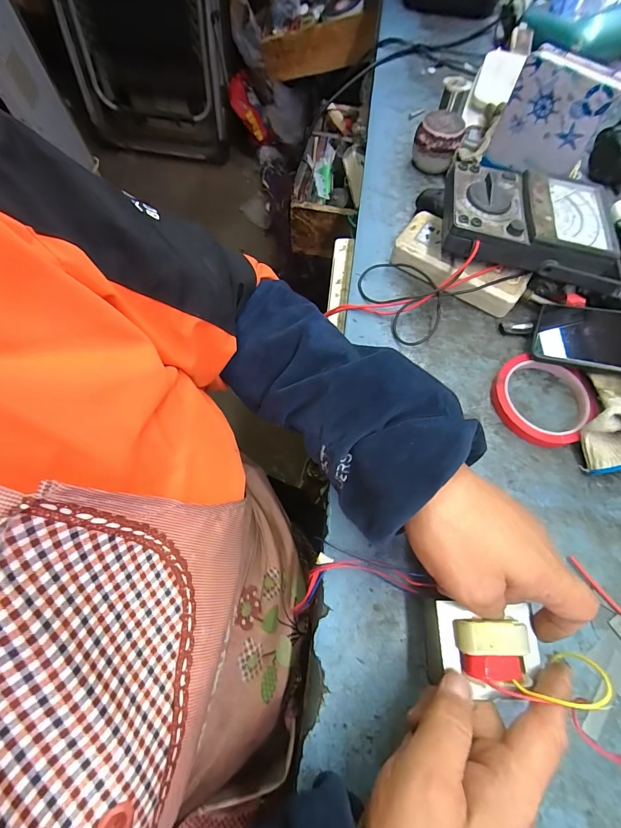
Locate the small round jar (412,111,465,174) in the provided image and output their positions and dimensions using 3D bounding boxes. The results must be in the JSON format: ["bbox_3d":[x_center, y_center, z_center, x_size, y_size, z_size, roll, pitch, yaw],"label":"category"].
[{"bbox_3d":[0.171,-0.365,0.493,0.061,0.060,0.057,1,67,-2],"label":"small round jar"}]

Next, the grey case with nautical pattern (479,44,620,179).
[{"bbox_3d":[0.260,-0.318,0.399,0.097,0.105,0.031,40,71,14],"label":"grey case with nautical pattern"}]

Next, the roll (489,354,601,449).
[{"bbox_3d":[0.232,-0.017,0.364,0.093,0.018,0.091,0,66,-1],"label":"roll"}]

